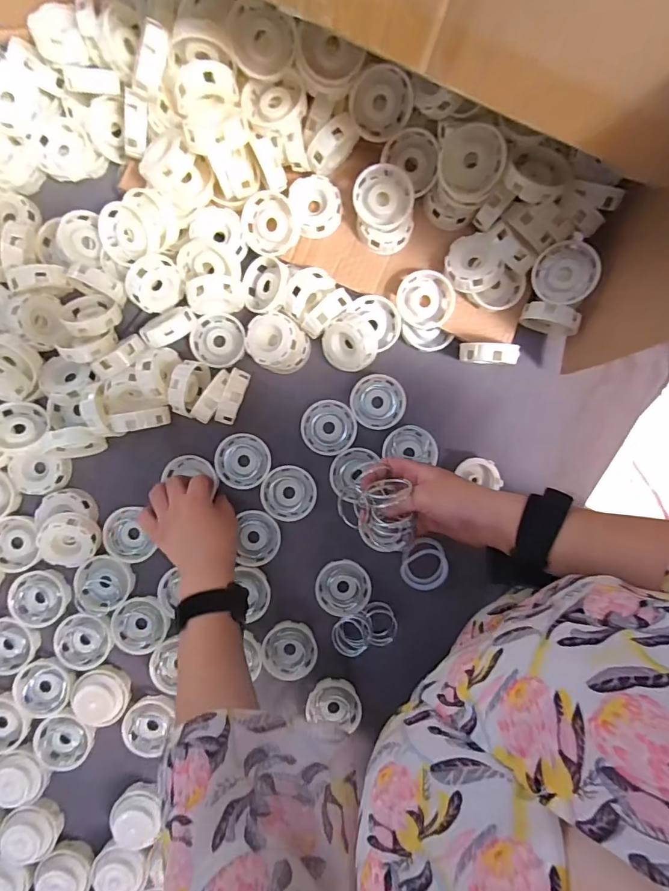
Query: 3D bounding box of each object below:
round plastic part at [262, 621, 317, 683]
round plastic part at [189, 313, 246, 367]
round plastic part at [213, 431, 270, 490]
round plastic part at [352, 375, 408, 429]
[{"bbox_3d":[-0.052,0.237,0.513,0.059,0.011,0.062,0,85,-1],"label":"round plastic part"},{"bbox_3d":[-0.132,-0.121,0.514,0.061,0.021,0.061,0,85,-1],"label":"round plastic part"},{"bbox_3d":[-0.104,0.018,0.509,0.062,0.015,0.062,0,85,-1],"label":"round plastic part"},{"bbox_3d":[0.051,-0.051,0.517,0.061,0.012,0.063,0,85,-1],"label":"round plastic part"}]

